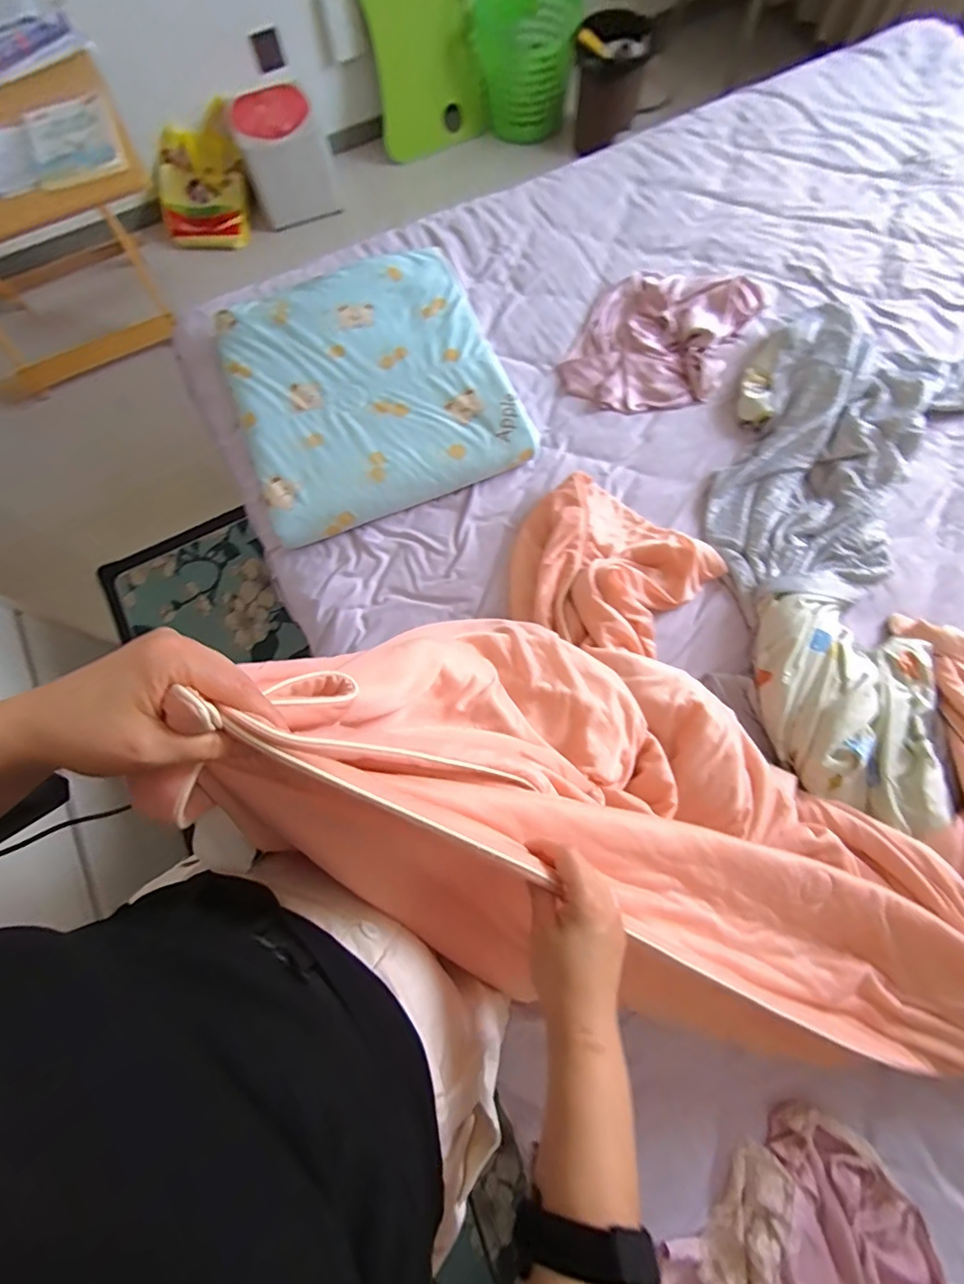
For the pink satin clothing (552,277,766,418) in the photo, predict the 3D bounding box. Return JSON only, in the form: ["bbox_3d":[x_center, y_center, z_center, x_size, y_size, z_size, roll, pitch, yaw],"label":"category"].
[{"bbox_3d":[0.334,-0.580,1.007,0.277,0.051,0.355,27,75,9],"label":"pink satin clothing"}]

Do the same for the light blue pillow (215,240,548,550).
[{"bbox_3d":[-0.200,-0.456,0.955,0.452,0.096,0.489,-21,74,-5],"label":"light blue pillow"}]

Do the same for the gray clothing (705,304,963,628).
[{"bbox_3d":[0.586,-0.322,0.908,0.378,0.075,0.625,34,76,11],"label":"gray clothing"}]

